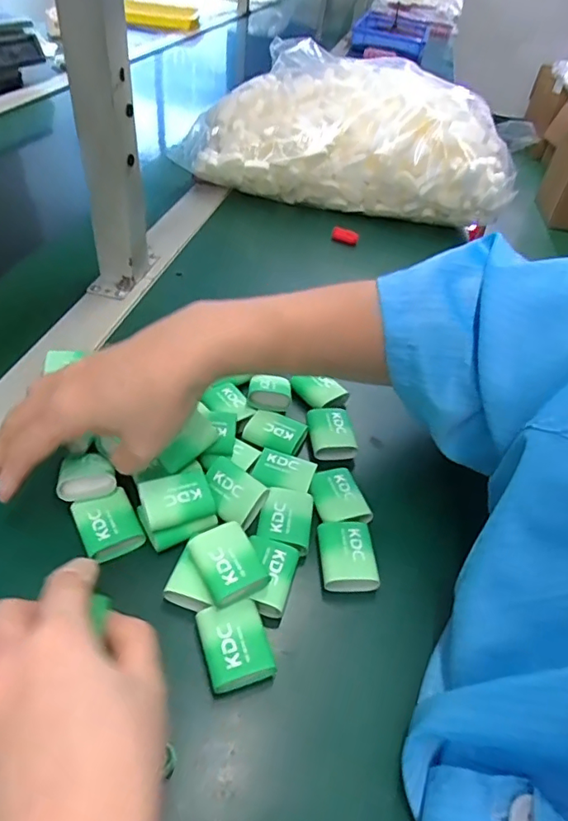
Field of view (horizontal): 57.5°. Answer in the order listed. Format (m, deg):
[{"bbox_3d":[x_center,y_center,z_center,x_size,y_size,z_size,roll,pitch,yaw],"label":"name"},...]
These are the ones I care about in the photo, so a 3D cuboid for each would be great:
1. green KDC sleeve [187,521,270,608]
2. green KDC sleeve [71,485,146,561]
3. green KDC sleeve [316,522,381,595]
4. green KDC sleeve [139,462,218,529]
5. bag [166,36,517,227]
[{"bbox_3d":[-0.033,0.091,0.303,0.034,0.017,0.045,-18,49,-25],"label":"green KDC sleeve"},{"bbox_3d":[-0.111,0.073,0.328,0.034,0.020,0.038,-20,50,-26],"label":"green KDC sleeve"},{"bbox_3d":[0.040,0.096,0.336,0.035,0.021,0.044,1,44,-7],"label":"green KDC sleeve"},{"bbox_3d":[-0.068,0.057,0.332,0.042,0.017,0.037,-11,41,-22],"label":"green KDC sleeve"},{"bbox_3d":[0.092,-0.395,0.736,0.443,0.146,0.231,9,37,2],"label":"bag"}]

